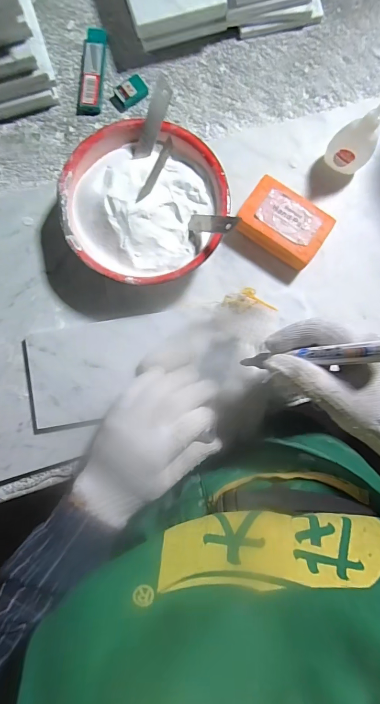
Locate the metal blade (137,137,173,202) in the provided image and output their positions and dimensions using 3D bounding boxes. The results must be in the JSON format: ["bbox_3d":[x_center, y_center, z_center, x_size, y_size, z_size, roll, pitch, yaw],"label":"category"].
[{"bbox_3d":[-0.033,-0.175,0.357,0.006,0.010,0.062,38,116,4],"label":"metal blade"}]

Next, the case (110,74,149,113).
[{"bbox_3d":[-0.070,-0.303,0.432,0.045,0.011,0.030,-36,85,-4],"label":"case"}]

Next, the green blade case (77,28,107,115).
[{"bbox_3d":[-0.115,-0.331,0.433,0.026,0.012,0.098,5,83,0],"label":"green blade case"}]

